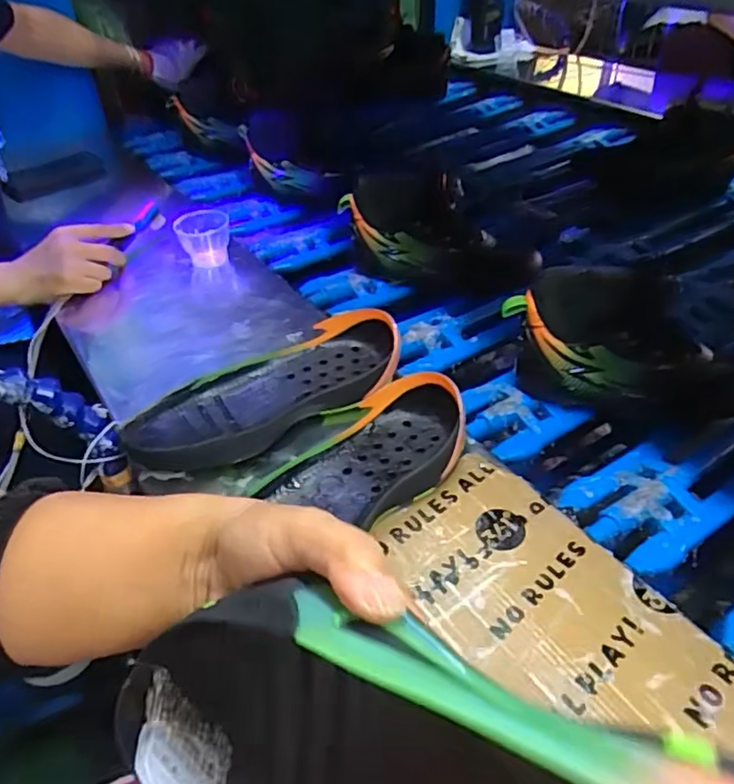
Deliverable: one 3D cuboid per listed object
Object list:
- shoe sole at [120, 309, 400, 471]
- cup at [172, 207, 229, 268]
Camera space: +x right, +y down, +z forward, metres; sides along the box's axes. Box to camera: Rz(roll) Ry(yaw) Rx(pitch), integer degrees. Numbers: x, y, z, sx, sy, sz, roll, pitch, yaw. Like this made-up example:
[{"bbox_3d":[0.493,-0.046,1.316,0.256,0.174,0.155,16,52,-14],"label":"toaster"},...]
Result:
[{"bbox_3d":[-0.083,-0.002,0.547,0.256,0.045,0.104,-24,42,-17],"label":"shoe sole"},{"bbox_3d":[-0.199,-0.184,0.748,0.060,0.063,0.062,-5,40,4],"label":"cup"}]

